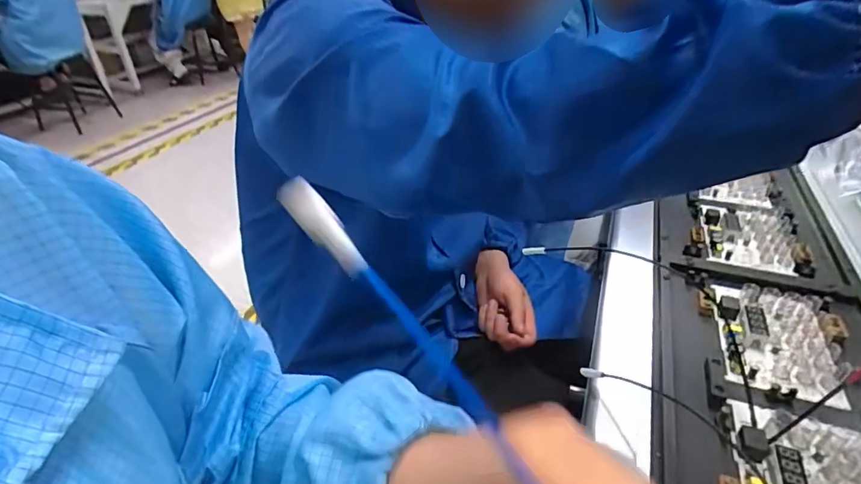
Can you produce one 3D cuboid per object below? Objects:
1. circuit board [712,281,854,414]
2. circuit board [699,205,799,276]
[{"bbox_3d":[0.321,0.086,0.444,0.089,0.013,0.131,11,37,16],"label":"circuit board"},{"bbox_3d":[0.388,-0.007,0.587,0.094,0.014,0.141,12,37,17],"label":"circuit board"}]

